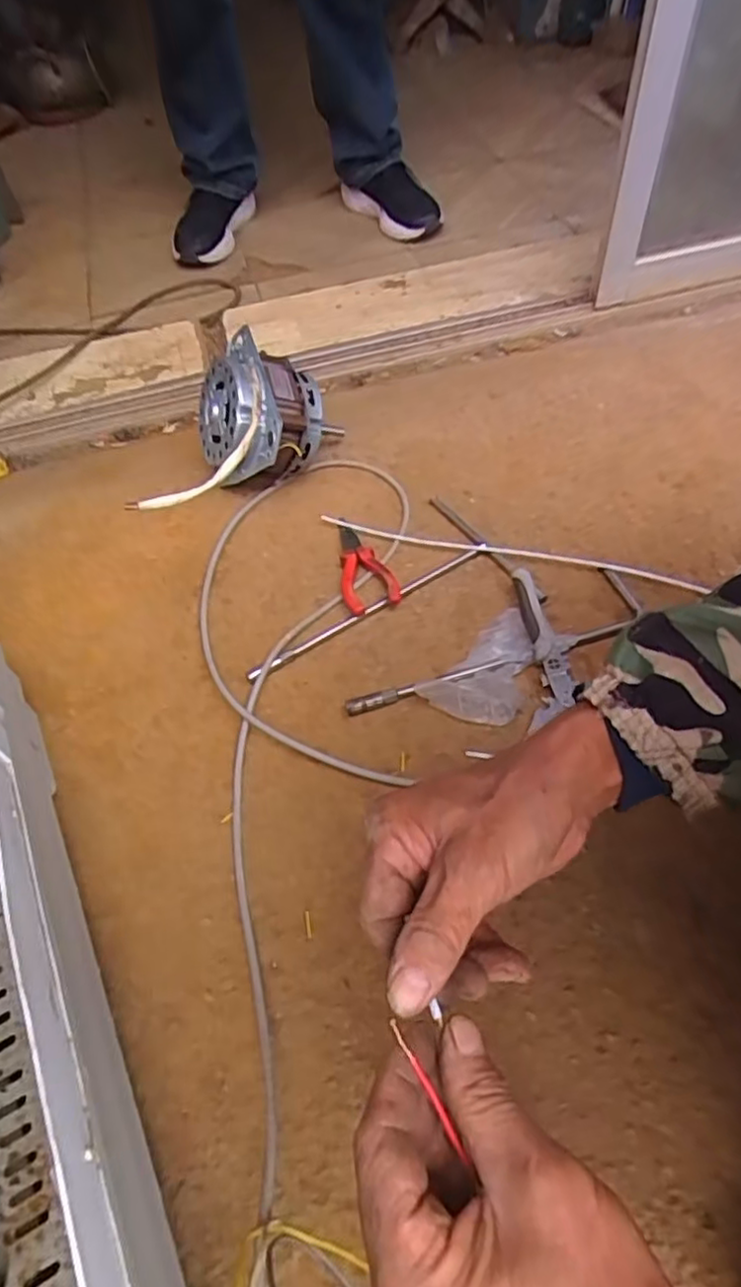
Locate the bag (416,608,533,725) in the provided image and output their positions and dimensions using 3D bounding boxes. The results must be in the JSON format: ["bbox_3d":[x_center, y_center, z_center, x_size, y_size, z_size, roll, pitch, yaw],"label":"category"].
[{"bbox_3d":[0.111,0.029,0.598,0.120,0.023,0.076,-35,60,-18],"label":"bag"}]

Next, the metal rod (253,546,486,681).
[{"bbox_3d":[-0.002,-0.034,0.663,0.271,0.009,0.015,-30,58,-15],"label":"metal rod"}]

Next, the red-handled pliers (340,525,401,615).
[{"bbox_3d":[-0.016,-0.086,0.690,0.052,0.026,0.135,-19,56,-8],"label":"red-handled pliers"}]

